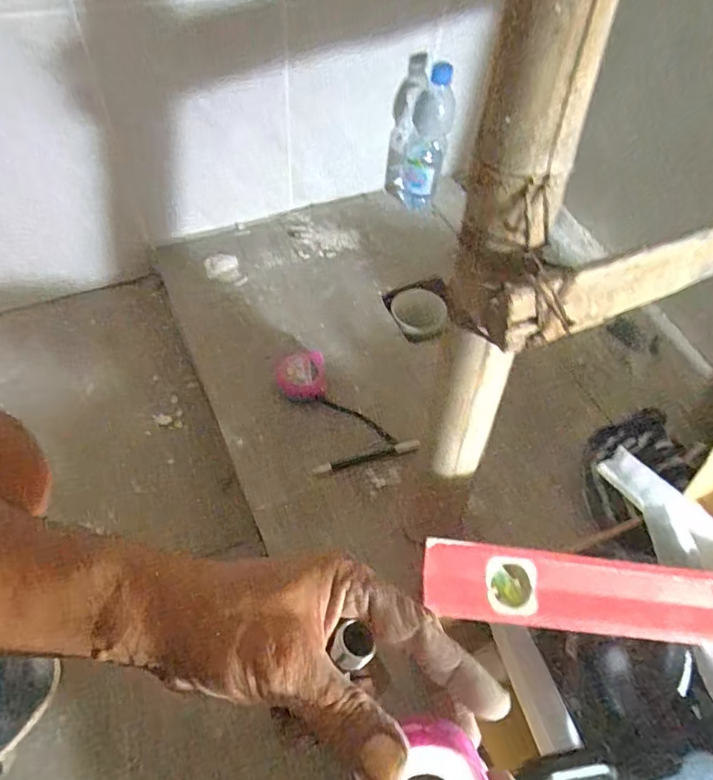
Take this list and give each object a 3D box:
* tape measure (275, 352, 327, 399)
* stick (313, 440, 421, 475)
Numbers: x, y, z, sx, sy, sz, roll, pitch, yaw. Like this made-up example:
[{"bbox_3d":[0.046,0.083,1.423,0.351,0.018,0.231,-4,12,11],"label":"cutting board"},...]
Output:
[{"bbox_3d":[-0.075,-0.018,0.705,0.063,0.029,0.065,-6,57,-8],"label":"tape measure"},{"bbox_3d":[0.014,0.085,0.667,0.138,0.015,0.012,-10,57,-12],"label":"stick"}]

